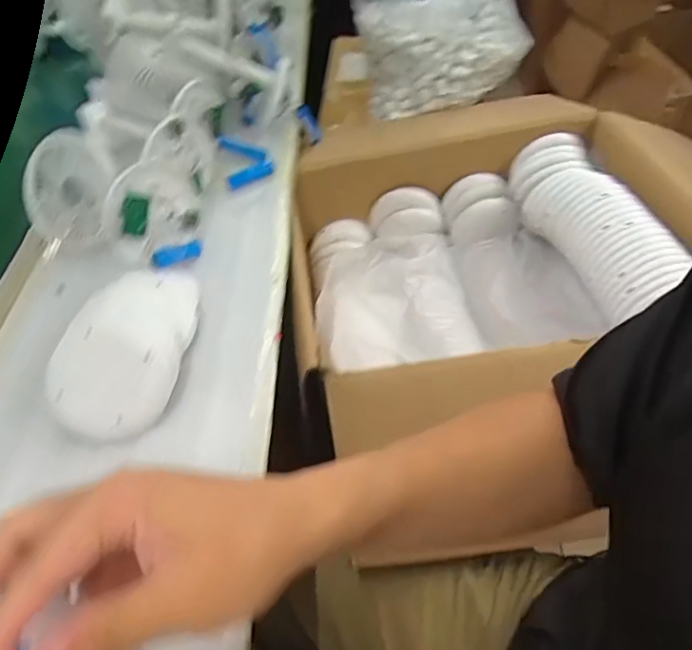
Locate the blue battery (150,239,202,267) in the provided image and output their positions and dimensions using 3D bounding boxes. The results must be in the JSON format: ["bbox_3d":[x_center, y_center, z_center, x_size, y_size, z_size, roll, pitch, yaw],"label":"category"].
[{"bbox_3d":[-0.185,-0.079,0.594,0.015,0.016,0.065,28,36,26],"label":"blue battery"}]

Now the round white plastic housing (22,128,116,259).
[{"bbox_3d":[-0.328,-0.152,0.634,0.114,0.124,0.021,46,18,-3],"label":"round white plastic housing"}]

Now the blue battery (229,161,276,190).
[{"bbox_3d":[-0.127,-0.199,0.708,0.064,0.011,0.018,-29,53,-18],"label":"blue battery"}]

